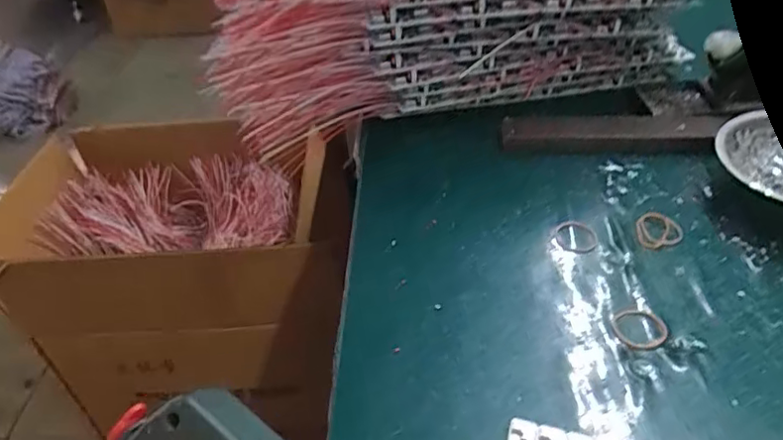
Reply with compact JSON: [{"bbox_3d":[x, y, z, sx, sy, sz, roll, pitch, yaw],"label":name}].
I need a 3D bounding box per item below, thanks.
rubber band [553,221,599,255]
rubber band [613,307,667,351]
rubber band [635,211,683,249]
[{"bbox_3d":[0.136,0.012,0.438,0.032,0.004,0.038,6,42,13],"label":"rubber band"},{"bbox_3d":[0.155,0.067,0.369,0.032,0.004,0.031,-3,41,3],"label":"rubber band"},{"bbox_3d":[0.199,0.006,0.439,0.032,0.004,0.039,7,42,14],"label":"rubber band"}]

